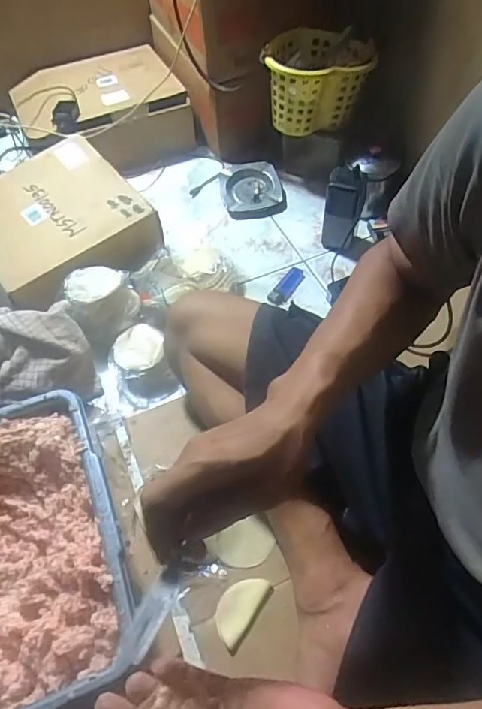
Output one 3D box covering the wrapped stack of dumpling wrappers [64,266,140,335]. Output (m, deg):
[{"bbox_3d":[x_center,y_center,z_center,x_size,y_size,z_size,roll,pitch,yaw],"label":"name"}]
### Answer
[{"bbox_3d":[-0.207,-0.085,0.731,0.097,0.058,0.096,-22,58,-12],"label":"wrapped stack of dumpling wrappers"}]

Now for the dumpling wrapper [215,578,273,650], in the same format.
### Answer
[{"bbox_3d":[-0.003,0.281,0.547,0.039,0.004,0.076,30,62,21],"label":"dumpling wrapper"}]

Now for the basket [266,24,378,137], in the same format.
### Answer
[{"bbox_3d":[0.130,-0.479,0.852,0.180,0.113,0.168,-2,56,1],"label":"basket"}]

